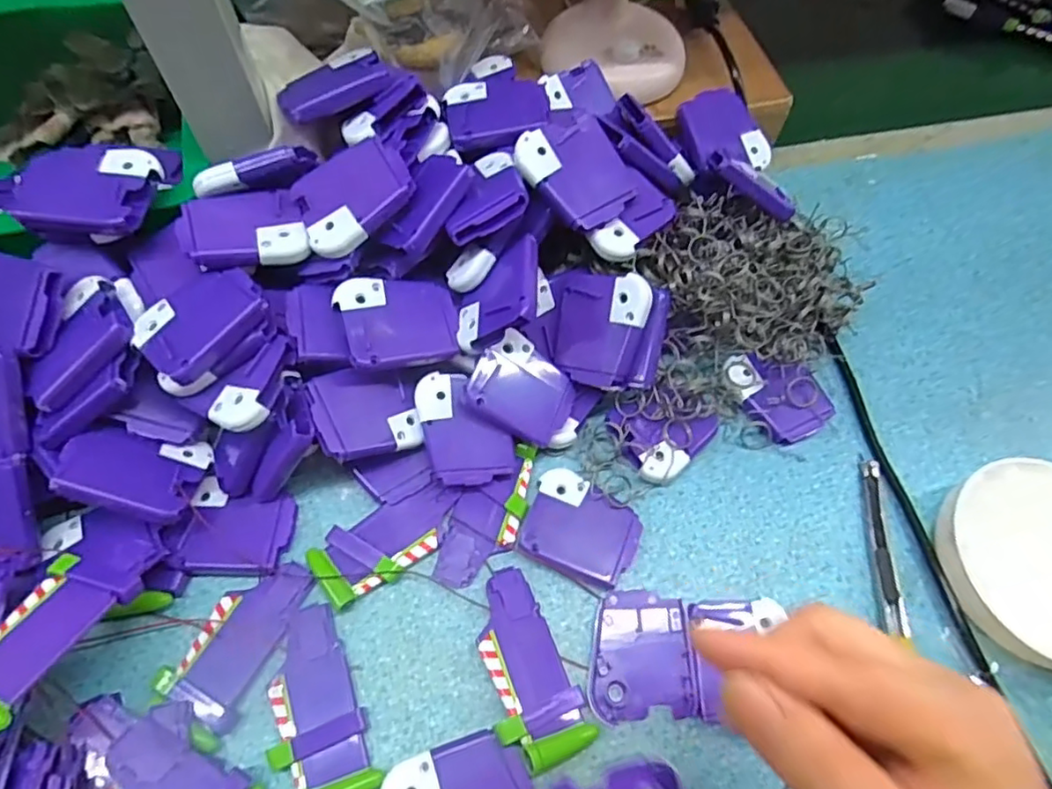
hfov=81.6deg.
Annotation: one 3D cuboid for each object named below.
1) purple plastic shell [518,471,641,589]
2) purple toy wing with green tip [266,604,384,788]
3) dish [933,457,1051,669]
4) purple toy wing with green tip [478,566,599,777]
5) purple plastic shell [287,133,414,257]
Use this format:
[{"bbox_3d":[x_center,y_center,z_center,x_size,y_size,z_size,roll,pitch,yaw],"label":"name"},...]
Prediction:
[{"bbox_3d":[0.031,0.075,0.337,0.061,0.010,0.050,25,64,10],"label":"purple plastic shell"},{"bbox_3d":[-0.102,0.150,0.292,0.041,0.008,0.088,-23,66,-14],"label":"purple toy wing with green tip"},{"bbox_3d":[0.276,0.092,0.324,0.102,0.029,0.108,-11,64,-9],"label":"dish"},{"bbox_3d":[-0.002,0.133,0.301,0.041,0.016,0.088,-21,65,-13],"label":"purple toy wing with green tip"},{"bbox_3d":[-0.092,-0.106,0.322,0.062,0.010,0.050,-36,72,-2],"label":"purple plastic shell"}]

